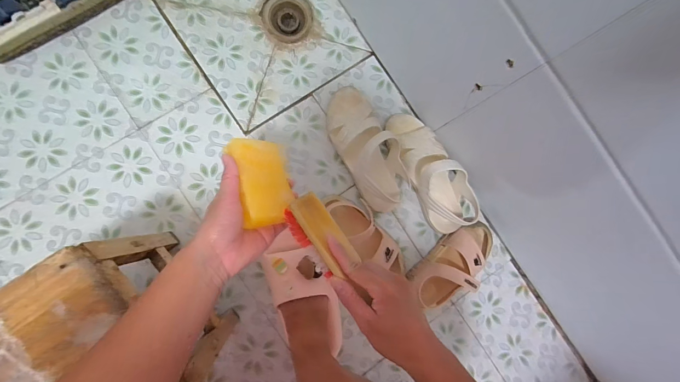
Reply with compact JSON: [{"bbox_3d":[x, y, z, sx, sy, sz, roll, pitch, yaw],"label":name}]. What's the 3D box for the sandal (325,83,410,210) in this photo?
[{"bbox_3d":[0.051,-0.080,0.560,0.098,0.074,0.239,-26,90,-8],"label":"sandal"}]

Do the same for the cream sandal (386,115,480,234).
[{"bbox_3d":[0.171,-0.038,0.573,0.099,0.073,0.242,-29,90,-8],"label":"cream sandal"}]

